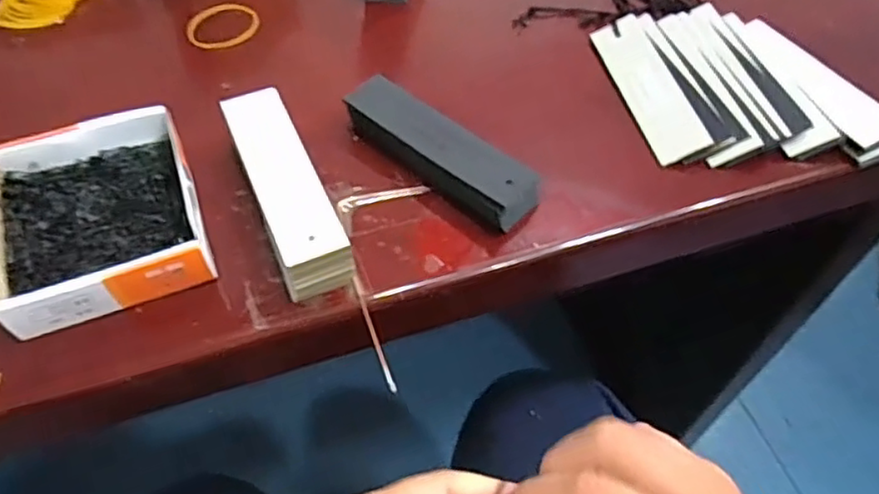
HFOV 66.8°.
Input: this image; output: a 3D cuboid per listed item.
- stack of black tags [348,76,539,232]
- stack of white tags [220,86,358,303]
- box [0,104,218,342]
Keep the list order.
[{"bbox_3d":[-0.001,-0.055,0.391,0.133,0.027,0.031,39,62,23],"label":"stack of black tags"},{"bbox_3d":[-0.084,-0.030,0.367,0.035,0.036,0.126,-19,57,-15],"label":"stack of white tags"},{"bbox_3d":[-0.182,-0.016,0.355,0.101,0.033,0.114,-18,57,-14],"label":"box"}]

